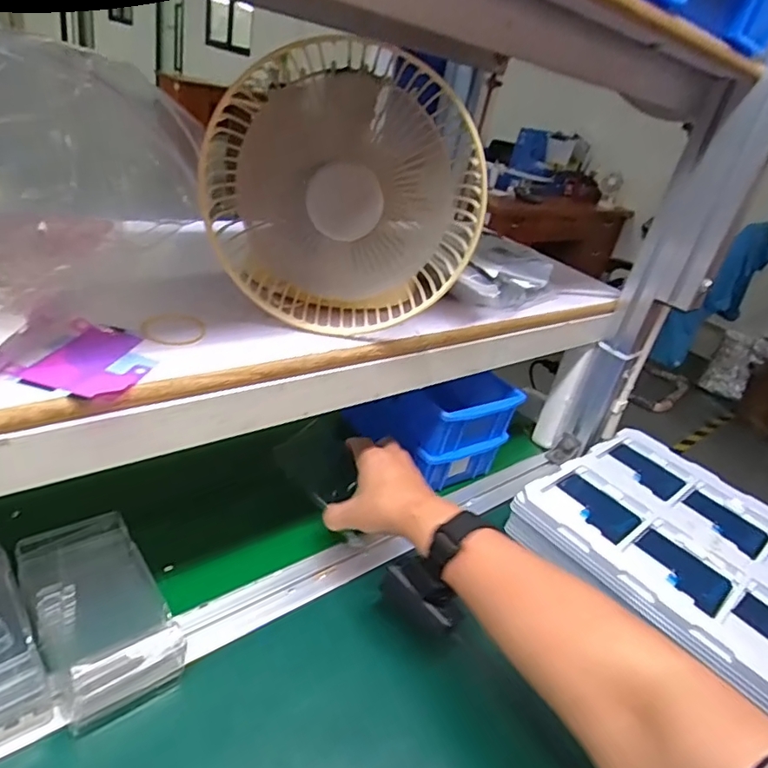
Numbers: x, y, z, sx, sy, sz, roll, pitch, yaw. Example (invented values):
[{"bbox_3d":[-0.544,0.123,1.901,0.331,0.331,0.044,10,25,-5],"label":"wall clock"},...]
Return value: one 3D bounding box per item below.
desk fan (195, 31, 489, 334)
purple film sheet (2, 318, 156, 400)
[{"bbox_3d":[-0.029,-0.144,0.435,0.199,0.183,0.103,11,29,-4],"label":"desk fan"},{"bbox_3d":[-0.175,-0.014,0.341,0.062,0.005,0.081,15,29,3],"label":"purple film sheet"}]

